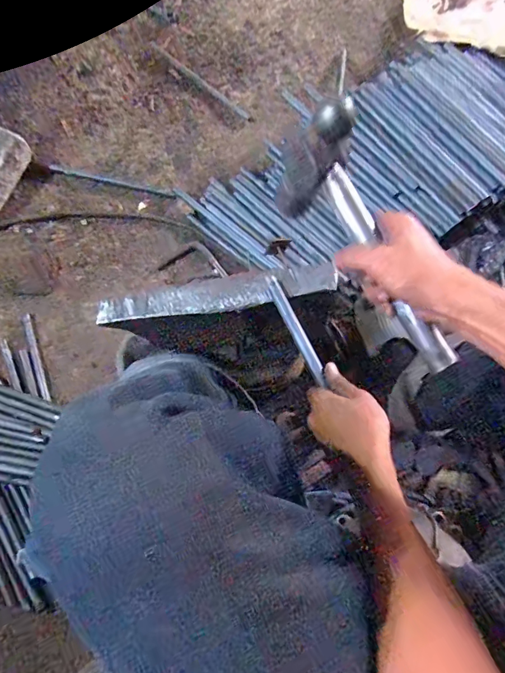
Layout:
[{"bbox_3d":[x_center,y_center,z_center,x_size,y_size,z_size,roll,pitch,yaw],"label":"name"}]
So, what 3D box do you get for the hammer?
[{"bbox_3d":[0.107,-0.075,0.410,0.058,0.097,0.248,-31,91,-9],"label":"hammer"}]

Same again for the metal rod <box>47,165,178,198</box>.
[{"bbox_3d":[-0.321,-0.355,1.034,0.297,0.012,0.016,14,74,4],"label":"metal rod"}]

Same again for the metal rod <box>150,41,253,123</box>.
[{"bbox_3d":[-0.128,-0.642,1.131,0.360,0.017,0.019,43,78,12],"label":"metal rod"}]

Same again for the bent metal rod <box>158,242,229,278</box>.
[{"bbox_3d":[-0.122,-0.172,0.978,0.149,0.021,0.077,12,73,3],"label":"bent metal rod"}]

